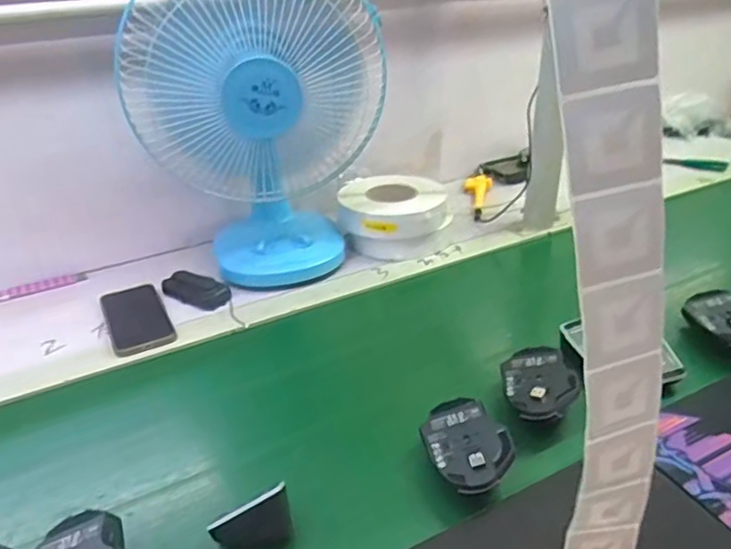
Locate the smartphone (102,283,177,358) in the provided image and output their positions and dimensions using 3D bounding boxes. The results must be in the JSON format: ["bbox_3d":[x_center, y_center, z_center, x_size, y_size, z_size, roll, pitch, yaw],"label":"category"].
[{"bbox_3d":[-0.307,0.055,0.813,0.075,0.005,0.167,-16,33,-24],"label":"smartphone"}]

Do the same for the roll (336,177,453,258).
[{"bbox_3d":[0.044,-0.088,0.976,0.162,0.093,0.151,11,32,20],"label":"roll"}]

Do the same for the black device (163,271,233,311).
[{"bbox_3d":[-0.245,0.015,0.870,0.106,0.026,0.049,15,34,26],"label":"black device"}]

